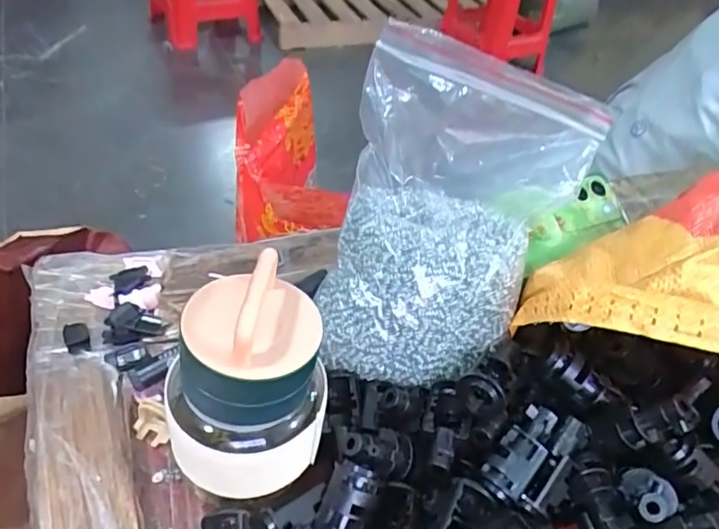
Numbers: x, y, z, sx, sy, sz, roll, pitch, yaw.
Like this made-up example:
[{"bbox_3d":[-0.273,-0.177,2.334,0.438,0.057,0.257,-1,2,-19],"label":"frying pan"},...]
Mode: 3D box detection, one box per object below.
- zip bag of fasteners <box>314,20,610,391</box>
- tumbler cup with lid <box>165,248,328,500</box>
[{"bbox_3d":[0.055,-0.040,0.324,0.116,0.150,0.176,26,46,19],"label":"zip bag of fasteners"},{"bbox_3d":[-0.054,0.052,0.256,0.069,0.112,0.064,4,43,-4],"label":"tumbler cup with lid"}]

